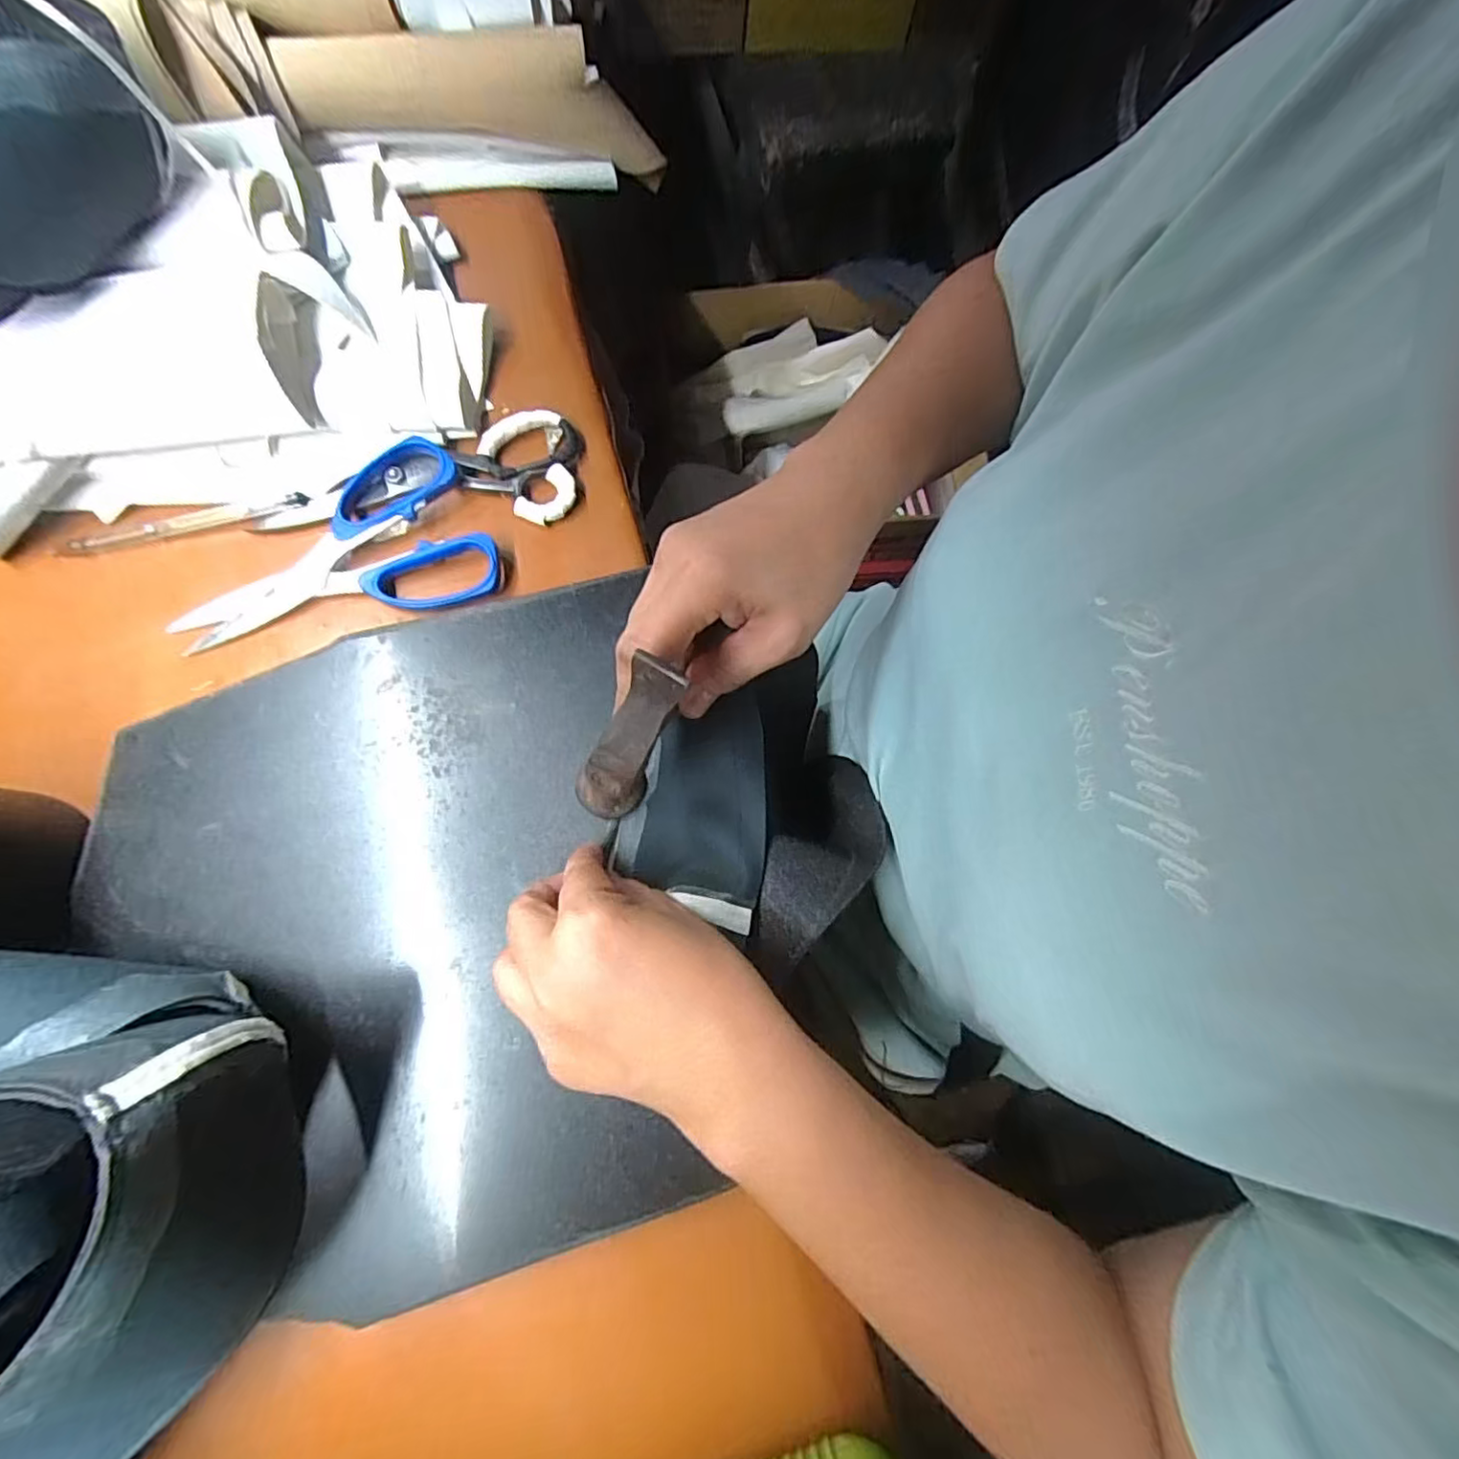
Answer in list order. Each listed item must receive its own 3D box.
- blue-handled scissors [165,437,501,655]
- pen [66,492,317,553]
[{"bbox_3d":[-0.227,-0.107,0.354,0.172,0.025,0.094,-12,79,-8],"label":"blue-handled scissors"},{"bbox_3d":[-0.309,-0.118,0.357,0.129,0.009,0.013,-14,79,-8],"label":"pen"}]

